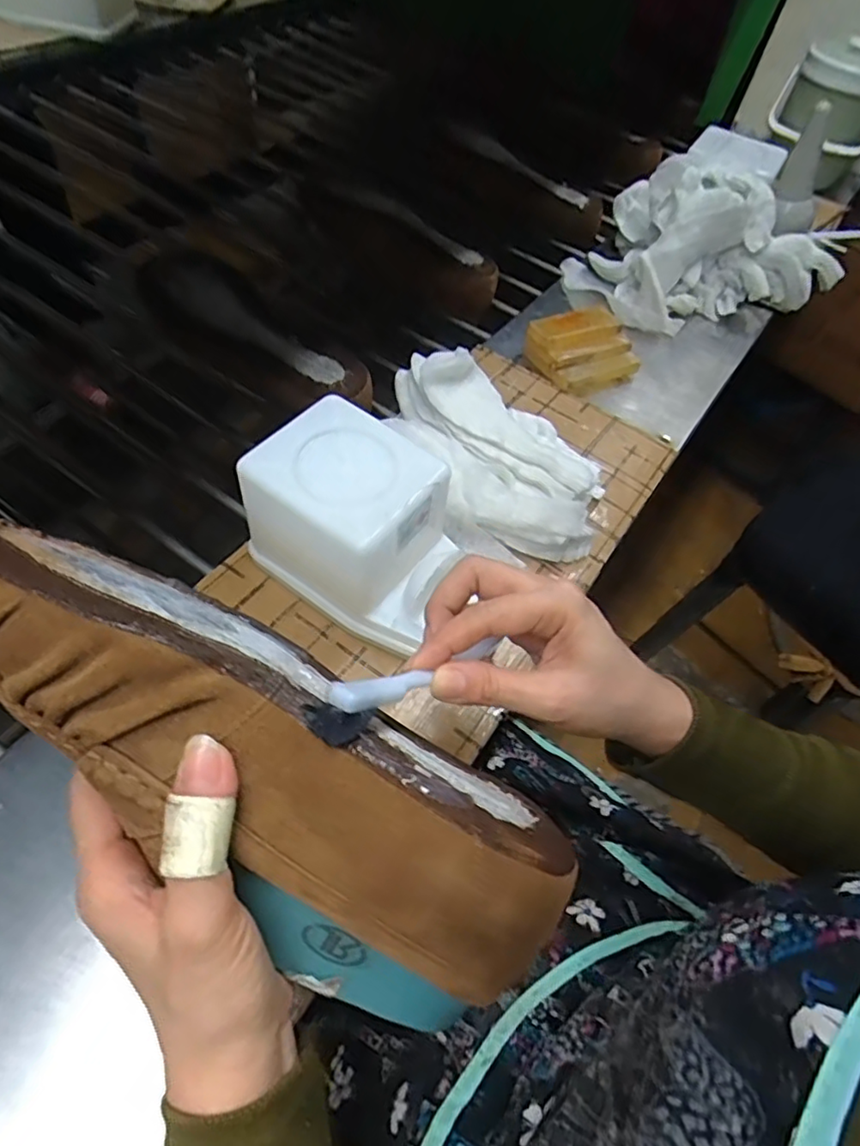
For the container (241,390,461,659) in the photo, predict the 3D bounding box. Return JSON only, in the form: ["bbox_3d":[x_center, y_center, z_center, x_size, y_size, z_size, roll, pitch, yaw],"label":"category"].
[{"bbox_3d":[-0.050,-0.033,0.417,0.130,0.101,0.100,34,59,14],"label":"container"}]

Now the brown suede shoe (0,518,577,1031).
[{"bbox_3d":[-0.071,0.061,0.228,0.265,0.063,0.093,37,58,-2],"label":"brown suede shoe"}]

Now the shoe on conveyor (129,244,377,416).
[{"bbox_3d":[-0.175,-0.237,0.612,0.256,0.086,0.089,33,59,13],"label":"shoe on conveyor"}]

